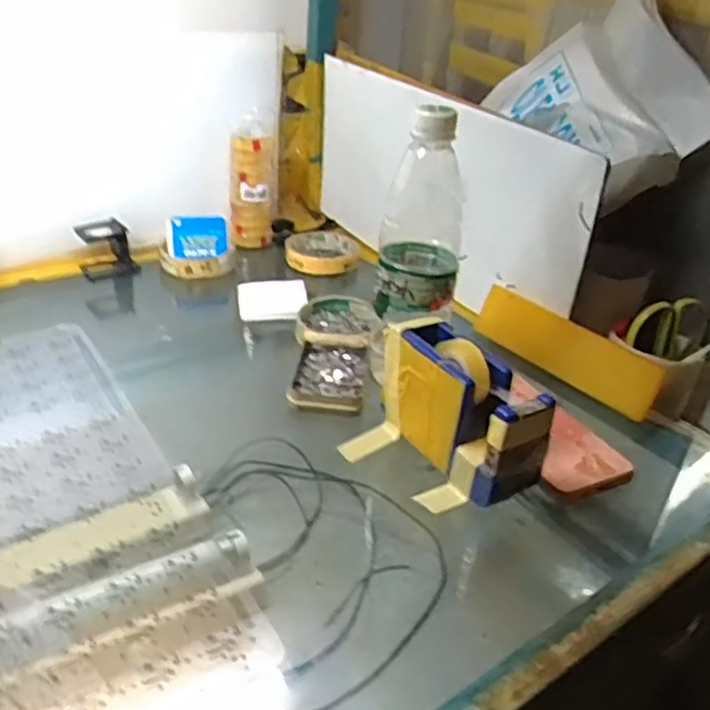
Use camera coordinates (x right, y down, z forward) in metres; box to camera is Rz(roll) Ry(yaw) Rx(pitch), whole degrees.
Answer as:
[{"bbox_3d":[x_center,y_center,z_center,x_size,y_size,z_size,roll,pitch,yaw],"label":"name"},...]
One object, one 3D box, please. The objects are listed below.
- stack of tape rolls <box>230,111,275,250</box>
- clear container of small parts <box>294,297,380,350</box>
[{"bbox_3d":[-0.125,-0.208,0.823,0.046,0.148,0.052,-1,31,-9],"label":"stack of tape rolls"},{"bbox_3d":[-0.016,-0.030,0.652,0.075,0.014,0.090,5,30,2],"label":"clear container of small parts"}]

